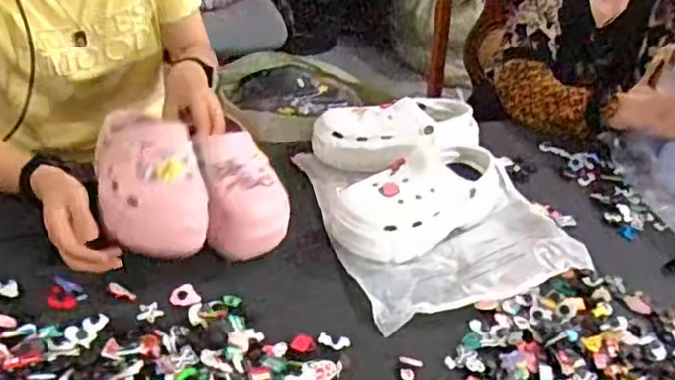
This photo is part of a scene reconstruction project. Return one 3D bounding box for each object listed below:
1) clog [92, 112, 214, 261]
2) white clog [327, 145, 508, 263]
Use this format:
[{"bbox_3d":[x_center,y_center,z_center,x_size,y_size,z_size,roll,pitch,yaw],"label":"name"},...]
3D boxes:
[{"bbox_3d":[-0.227,-0.025,0.796,0.110,0.087,0.228,-9,39,-23],"label":"clog"},{"bbox_3d":[0.124,0.005,0.891,0.271,0.093,0.122,-24,45,-36],"label":"white clog"}]

